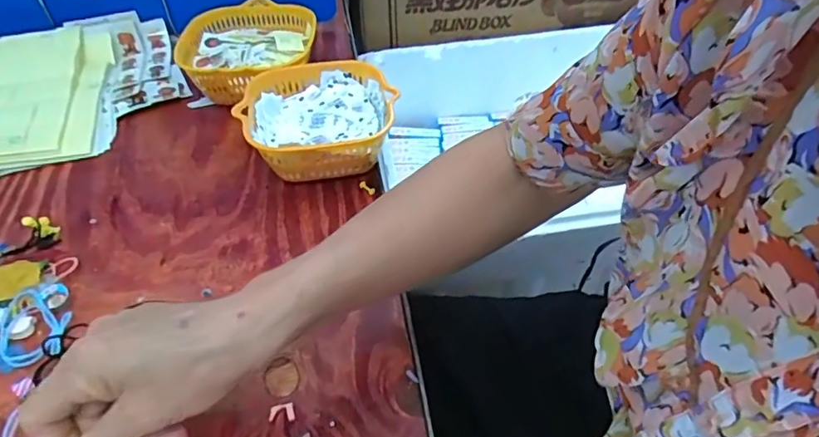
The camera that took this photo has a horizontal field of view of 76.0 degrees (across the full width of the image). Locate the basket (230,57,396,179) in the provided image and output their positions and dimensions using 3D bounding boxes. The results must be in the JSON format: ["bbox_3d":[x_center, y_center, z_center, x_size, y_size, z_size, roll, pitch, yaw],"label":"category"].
[{"bbox_3d":[-0.087,-0.089,0.513,0.141,0.066,0.134,-2,46,-2],"label":"basket"}]

